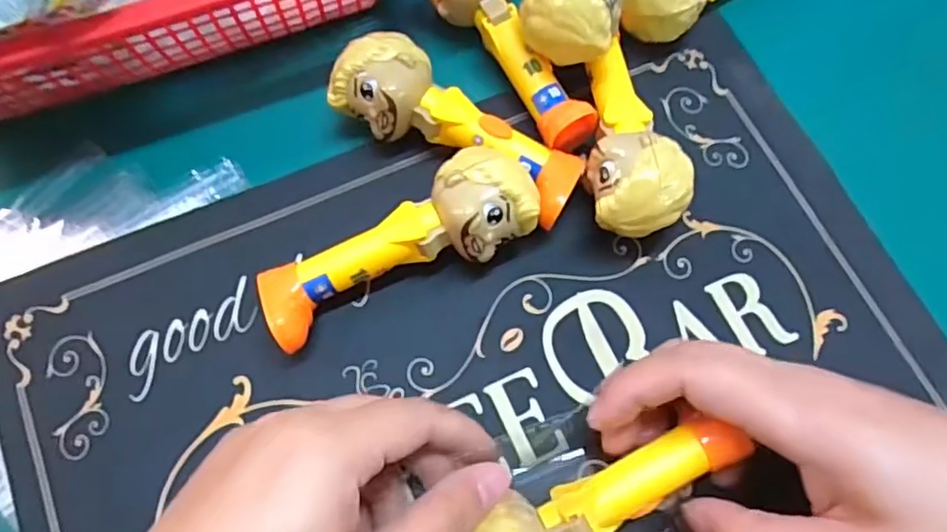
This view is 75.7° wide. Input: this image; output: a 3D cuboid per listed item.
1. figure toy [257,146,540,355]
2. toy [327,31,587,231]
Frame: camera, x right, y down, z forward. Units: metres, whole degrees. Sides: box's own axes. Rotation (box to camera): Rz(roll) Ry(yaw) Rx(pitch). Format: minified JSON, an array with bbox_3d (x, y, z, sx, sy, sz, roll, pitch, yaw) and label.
[{"bbox_3d":[-0.029,-0.009,0.262,0.124,0.043,0.038,-25,73,-9],"label":"figure toy"},{"bbox_3d":[-0.006,-0.060,0.281,0.121,0.041,0.045,33,74,10],"label":"toy"}]

